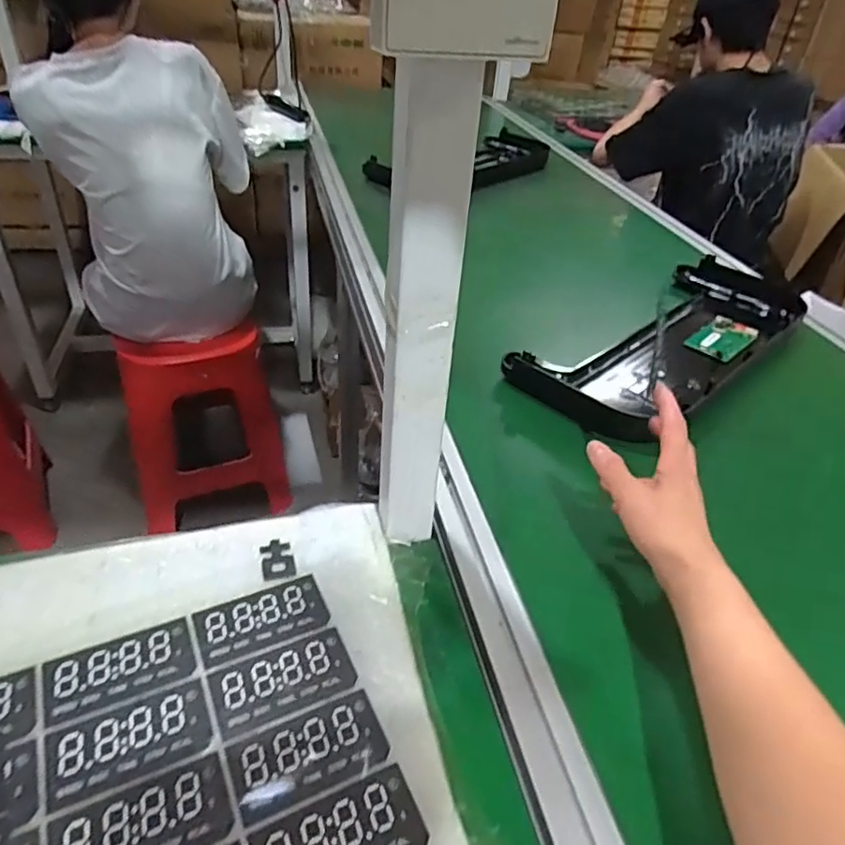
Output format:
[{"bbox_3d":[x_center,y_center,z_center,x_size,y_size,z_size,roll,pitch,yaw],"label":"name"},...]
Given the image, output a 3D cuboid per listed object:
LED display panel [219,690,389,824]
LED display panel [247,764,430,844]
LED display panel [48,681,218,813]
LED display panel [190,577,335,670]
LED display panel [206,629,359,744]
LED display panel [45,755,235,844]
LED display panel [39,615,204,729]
[{"bbox_3d":[-0.070,0.201,0.378,0.092,0.004,0.047,-13,42,-24],"label":"LED display panel"},{"bbox_3d":[-0.045,0.231,0.342,0.090,0.004,0.048,-13,42,-24],"label":"LED display panel"},{"bbox_3d":[-0.177,0.194,0.377,0.091,0.004,0.047,-13,42,-23],"label":"LED display panel"},{"bbox_3d":[-0.116,0.143,0.452,0.091,0.004,0.047,-14,42,-24],"label":"LED display panel"},{"bbox_3d":[-0.092,0.172,0.413,0.090,0.004,0.049,-13,42,-23],"label":"LED display panel"},{"bbox_3d":[-0.154,0.223,0.339,0.091,0.004,0.049,-12,42,-23],"label":"LED display panel"},{"bbox_3d":[-0.201,0.164,0.412,0.091,0.004,0.046,-13,42,-24],"label":"LED display panel"}]

